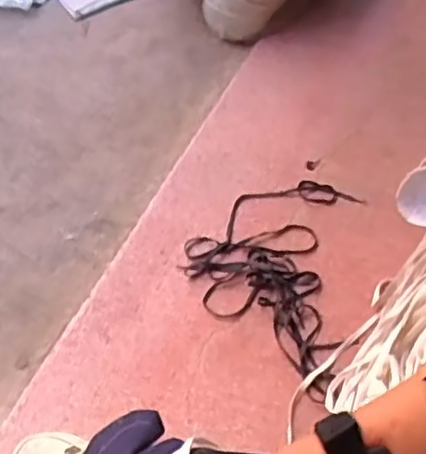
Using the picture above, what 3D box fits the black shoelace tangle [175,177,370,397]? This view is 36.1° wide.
[{"bbox_3d":[0.090,0.058,1.023,0.250,0.027,0.362,13,57,12],"label":"black shoelace tangle"}]

